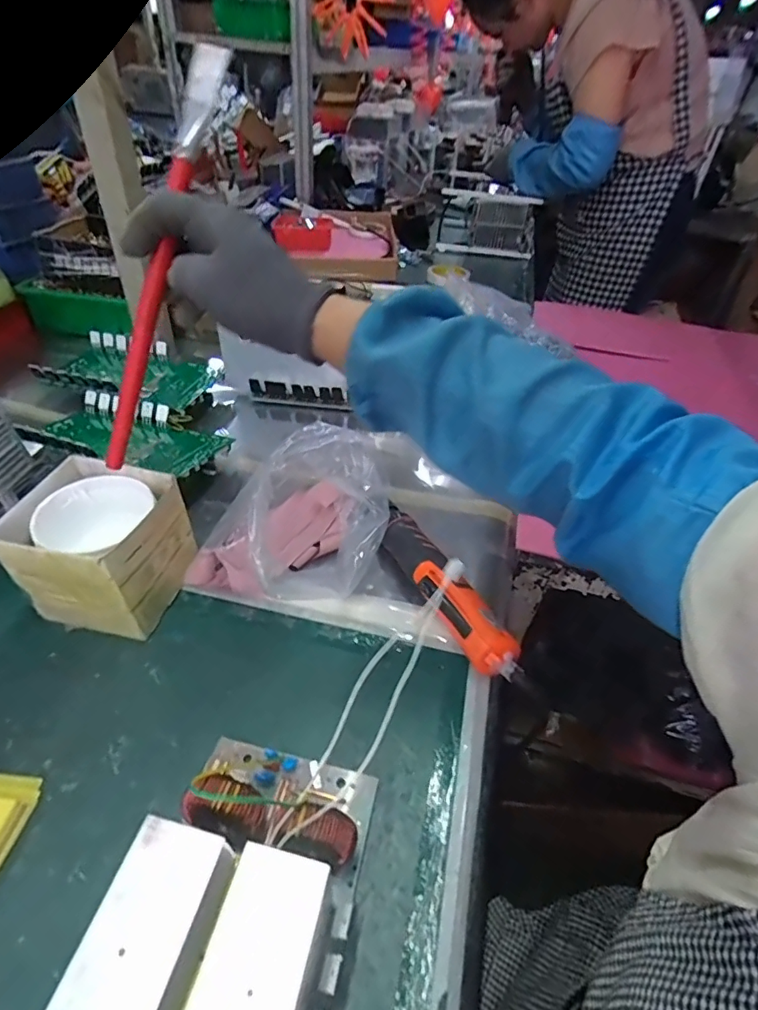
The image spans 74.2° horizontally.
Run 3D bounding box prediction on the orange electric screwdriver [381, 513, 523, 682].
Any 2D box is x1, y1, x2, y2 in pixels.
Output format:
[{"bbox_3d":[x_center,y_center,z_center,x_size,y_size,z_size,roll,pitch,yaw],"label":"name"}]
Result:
[{"bbox_3d":[0.058,0.080,0.457,0.043,0.051,0.187,-17,47,-22],"label":"orange electric screwdriver"}]

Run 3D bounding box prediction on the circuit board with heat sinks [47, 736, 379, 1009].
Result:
[{"bbox_3d":[-0.080,0.237,0.255,0.116,0.094,0.236,11,45,6],"label":"circuit board with heat sinks"}]

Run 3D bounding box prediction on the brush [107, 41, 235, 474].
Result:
[{"bbox_3d":[-0.153,-0.159,0.346,0.023,0.280,0.012,28,16,21],"label":"brush"}]

